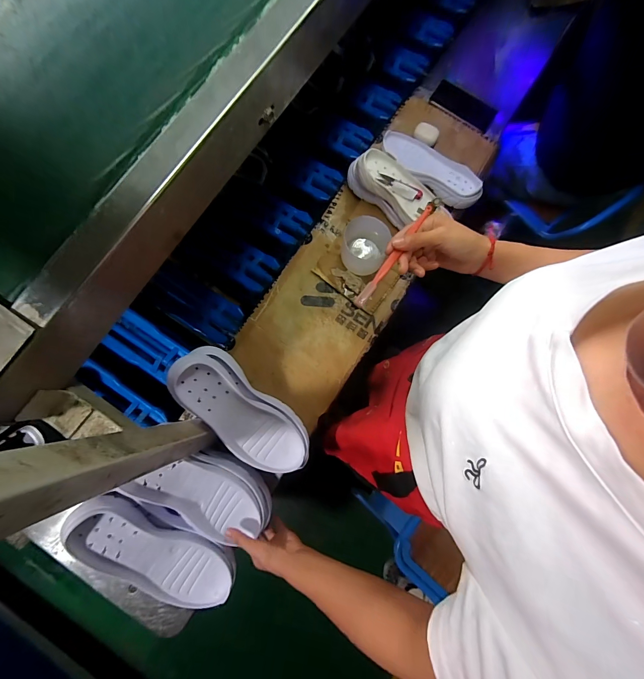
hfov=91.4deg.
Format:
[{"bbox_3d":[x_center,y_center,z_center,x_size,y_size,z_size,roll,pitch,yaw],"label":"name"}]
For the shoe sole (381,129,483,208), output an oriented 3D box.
[{"bbox_3d":[0.244,-0.386,0.691,0.239,0.032,0.088,38,80,6],"label":"shoe sole"}]

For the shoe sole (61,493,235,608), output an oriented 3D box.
[{"bbox_3d":[-0.262,0.339,0.493,0.267,0.039,0.106,39,80,-15],"label":"shoe sole"}]

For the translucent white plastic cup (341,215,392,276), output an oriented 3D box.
[{"bbox_3d":[0.086,-0.185,0.642,0.087,0.090,0.082,0,79,-1],"label":"translucent white plastic cup"}]

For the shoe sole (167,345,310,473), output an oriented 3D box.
[{"bbox_3d":[-0.137,0.127,0.546,0.271,0.066,0.111,45,80,-13],"label":"shoe sole"}]

